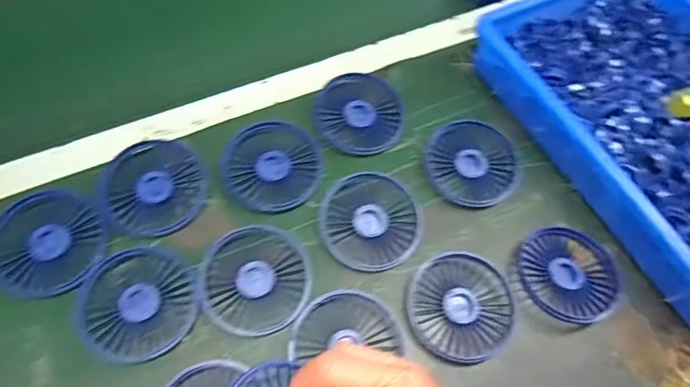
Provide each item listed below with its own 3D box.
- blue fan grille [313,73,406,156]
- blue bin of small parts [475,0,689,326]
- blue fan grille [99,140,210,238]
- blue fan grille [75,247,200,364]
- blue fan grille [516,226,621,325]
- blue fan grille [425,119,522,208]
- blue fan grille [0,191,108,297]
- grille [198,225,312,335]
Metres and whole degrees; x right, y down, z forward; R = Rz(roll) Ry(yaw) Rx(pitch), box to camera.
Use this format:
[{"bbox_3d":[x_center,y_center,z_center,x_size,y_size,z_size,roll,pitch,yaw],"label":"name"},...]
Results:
[{"bbox_3d":[0.015,-0.077,0.498,0.086,0.012,0.087,3,68,-8],"label":"blue fan grille"},{"bbox_3d":[0.316,-0.070,0.489,0.239,0.070,0.368,-26,66,-17],"label":"blue bin of small parts"},{"bbox_3d":[-0.166,-0.008,0.444,0.085,0.008,0.084,2,61,-3],"label":"blue fan grille"},{"bbox_3d":[-0.162,0.083,0.398,0.083,0.014,0.087,2,61,-3],"label":"blue fan grille"},{"bbox_3d":[0.194,0.071,0.447,0.084,0.018,0.081,2,61,-3],"label":"blue fan grille"},{"bbox_3d":[0.118,-0.029,0.483,0.083,0.021,0.084,2,61,-3],"label":"blue fan grille"},{"bbox_3d":[-0.245,0.041,0.417,0.089,0.024,0.080,23,62,8],"label":"blue fan grille"},{"bbox_3d":[-0.074,0.070,0.420,0.086,0.013,0.086,2,61,-3],"label":"grille"}]

